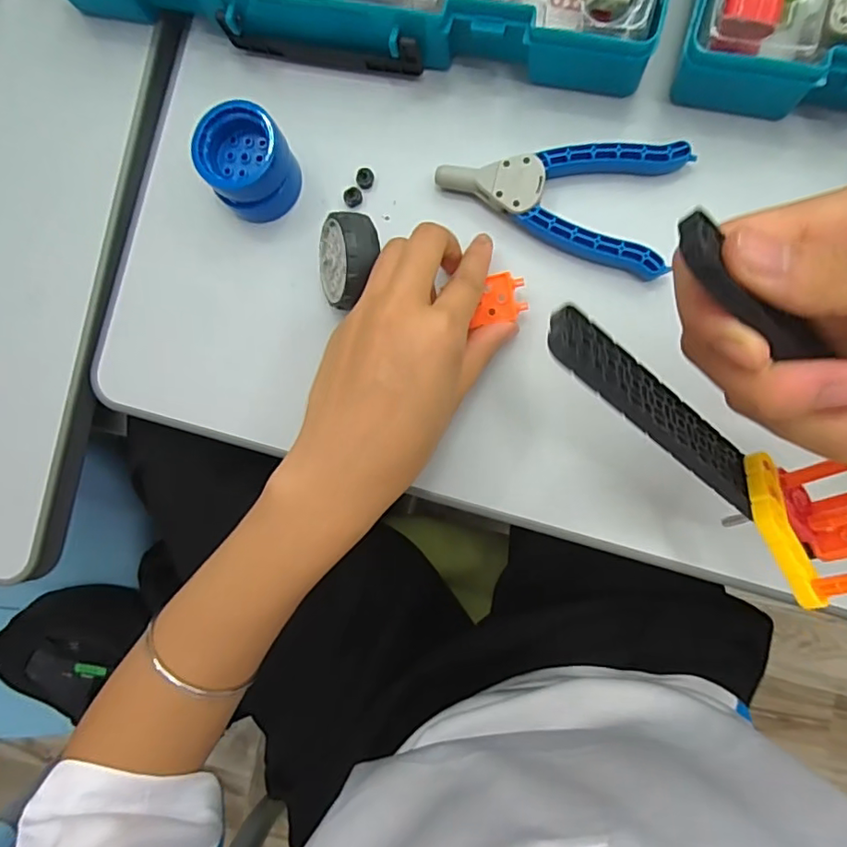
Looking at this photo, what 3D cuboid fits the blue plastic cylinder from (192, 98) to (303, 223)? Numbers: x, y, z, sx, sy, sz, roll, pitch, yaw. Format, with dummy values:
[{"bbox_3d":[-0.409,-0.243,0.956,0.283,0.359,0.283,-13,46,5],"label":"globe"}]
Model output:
[{"bbox_3d":[-0.100,-0.148,0.310,0.050,0.036,0.052,0,88,9],"label":"blue plastic cylinder"}]

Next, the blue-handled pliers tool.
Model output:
[{"bbox_3d":[0.076,-0.130,0.296,0.127,0.016,0.069,23,91,9],"label":"blue-handled pliers tool"}]

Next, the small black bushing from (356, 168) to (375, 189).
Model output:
[{"bbox_3d":[-0.034,-0.144,0.318,0.009,0.004,0.012,18,90,9],"label":"small black bushing"}]

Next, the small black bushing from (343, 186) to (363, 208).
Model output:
[{"bbox_3d":[-0.041,-0.133,0.318,0.011,0.004,0.011,0,88,9],"label":"small black bushing"}]

